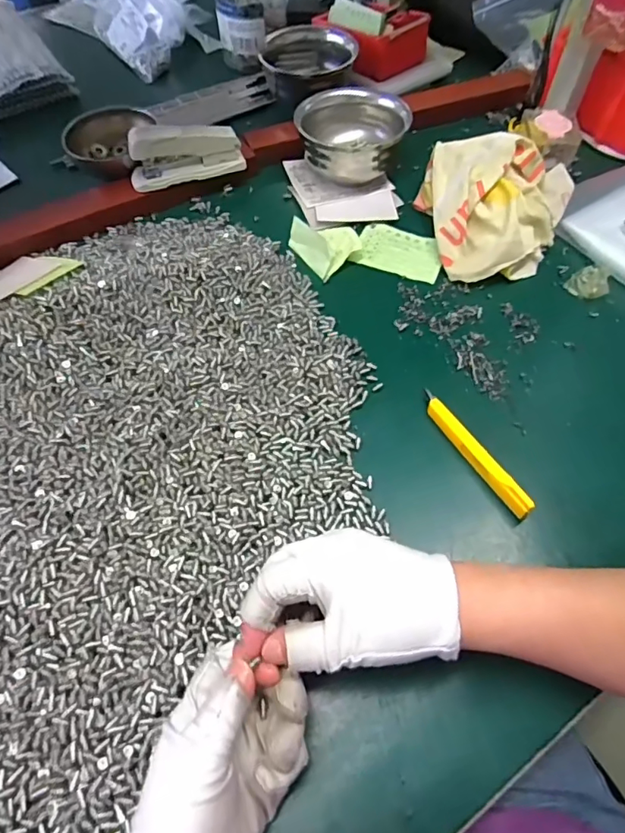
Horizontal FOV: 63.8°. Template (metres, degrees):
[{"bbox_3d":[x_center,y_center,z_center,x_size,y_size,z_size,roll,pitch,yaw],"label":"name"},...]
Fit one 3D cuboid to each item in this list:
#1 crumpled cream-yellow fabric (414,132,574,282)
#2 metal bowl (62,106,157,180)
[{"bbox_3d":[0.185,-0.213,0.504,0.147,0.079,0.153,11,59,7],"label":"crumpled cream-yellow fabric"},{"bbox_3d":[-0.239,-0.319,0.592,0.098,0.047,0.098,0,58,0],"label":"metal bowl"}]

